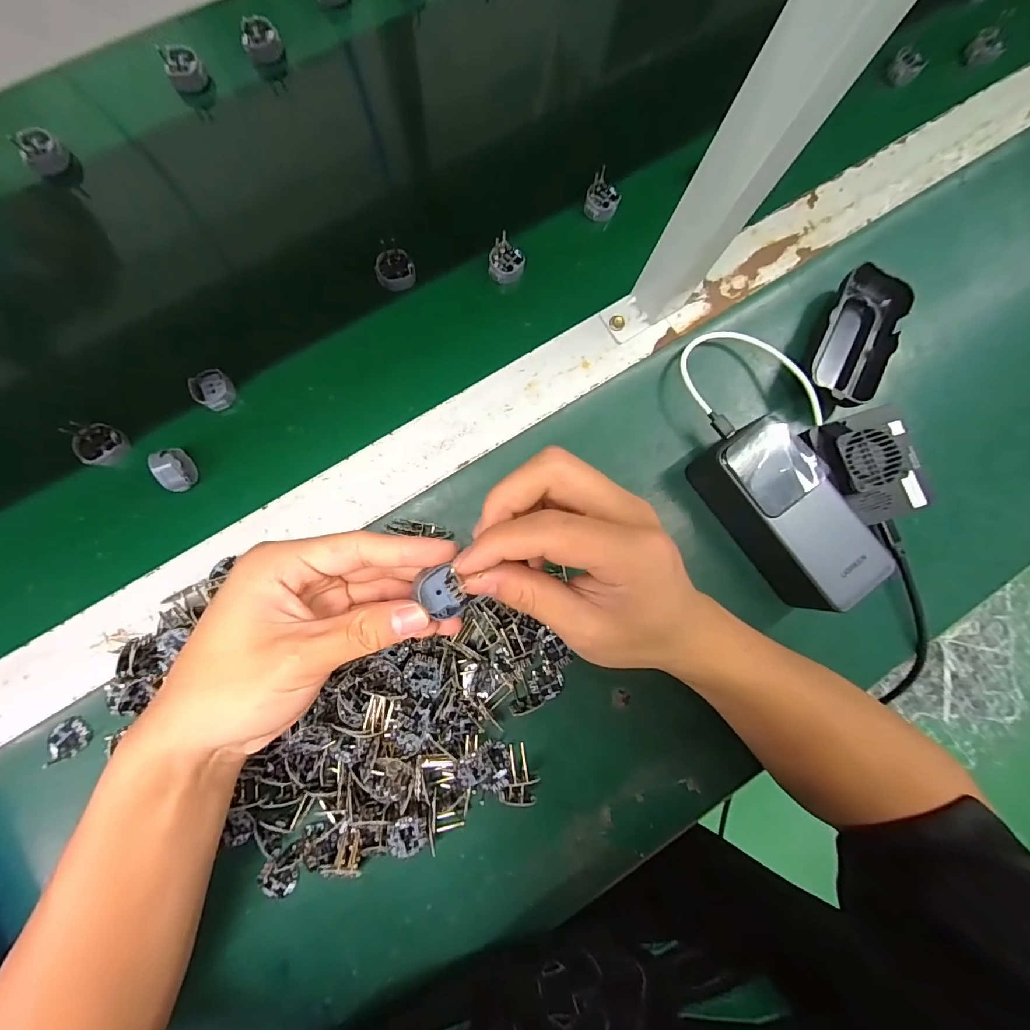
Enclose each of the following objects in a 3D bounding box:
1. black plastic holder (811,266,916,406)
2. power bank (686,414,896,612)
[{"bbox_3d":[0.265,-0.137,0.348,0.047,0.027,0.114,26,83,0],"label":"black plastic holder"},{"bbox_3d":[0.183,0.001,0.310,0.053,0.056,0.126,-33,86,-6],"label":"power bank"}]

